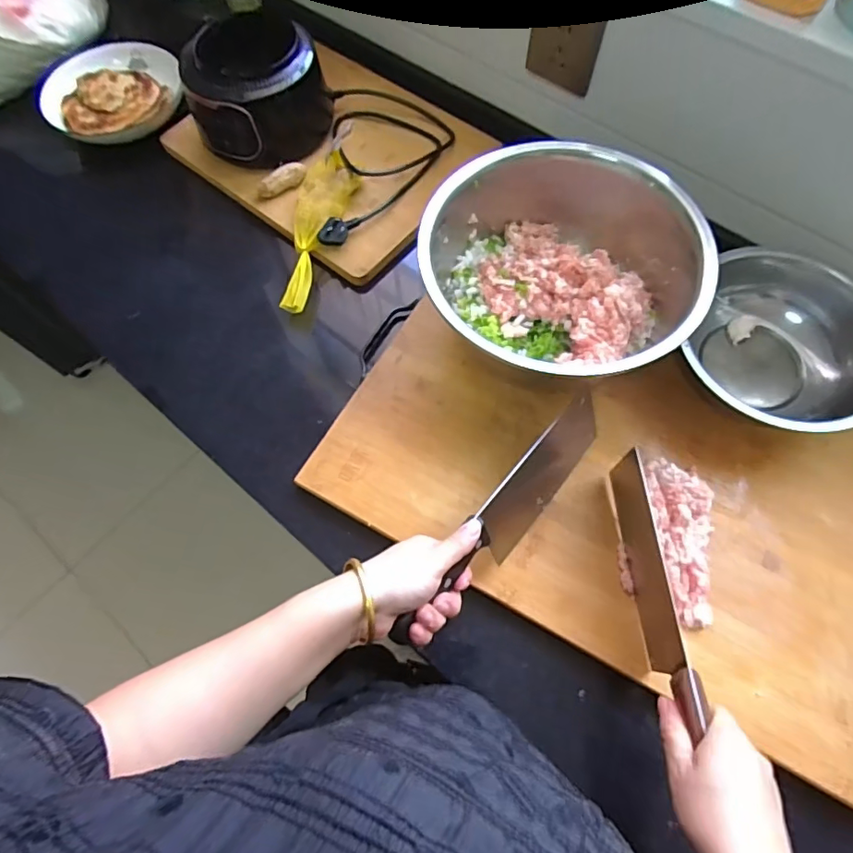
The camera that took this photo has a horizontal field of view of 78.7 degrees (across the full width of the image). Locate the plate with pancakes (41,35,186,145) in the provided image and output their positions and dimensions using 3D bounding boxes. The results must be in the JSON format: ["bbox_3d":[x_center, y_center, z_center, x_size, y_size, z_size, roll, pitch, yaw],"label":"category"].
[{"bbox_3d":[-0.453,-0.506,0.763,0.172,0.044,0.203,-5,67,-1],"label":"plate with pancakes"}]

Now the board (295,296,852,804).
[{"bbox_3d":[0.214,0.043,0.519,0.588,0.022,0.355,27,71,12],"label":"board"}]

